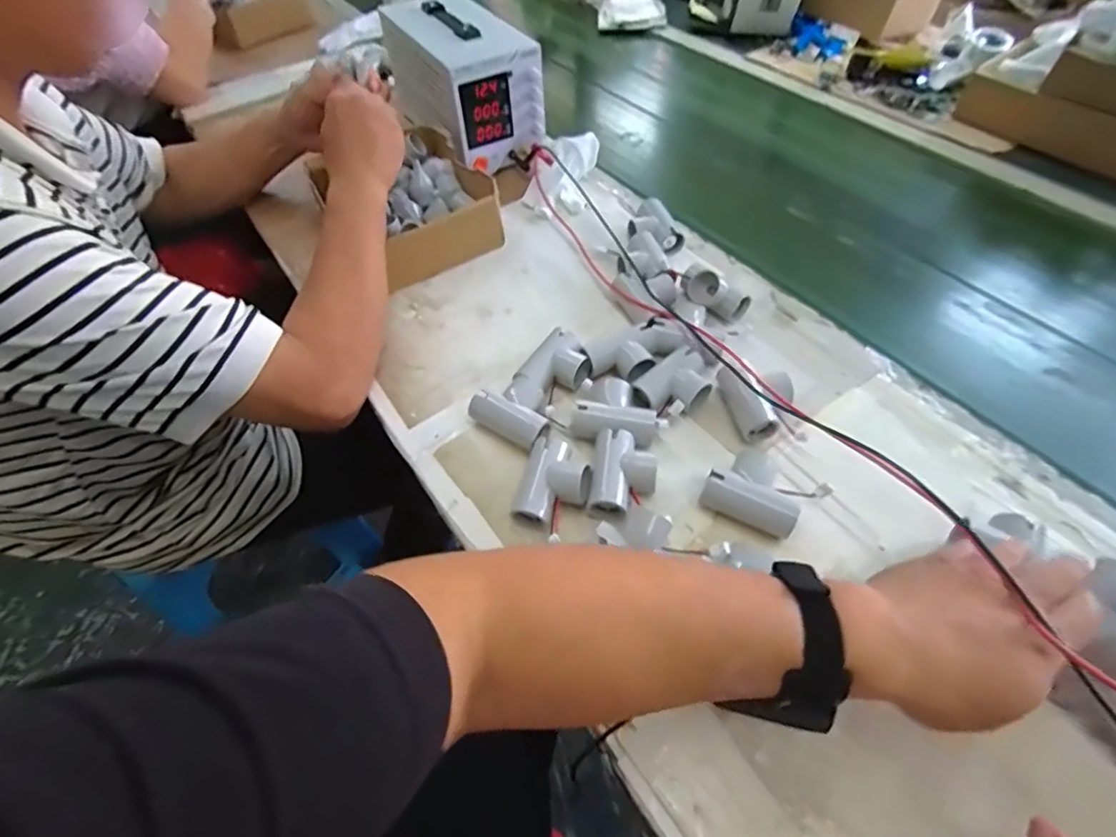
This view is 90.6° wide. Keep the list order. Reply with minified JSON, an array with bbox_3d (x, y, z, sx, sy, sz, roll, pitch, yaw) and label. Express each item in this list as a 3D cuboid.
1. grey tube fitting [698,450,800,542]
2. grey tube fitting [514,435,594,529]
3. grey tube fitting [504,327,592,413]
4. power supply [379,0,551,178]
[{"bbox_3d":[0.164,0.060,0.456,0.072,0.032,0.067,28,60,21],"label":"grey tube fitting"},{"bbox_3d":[-0.002,0.055,0.463,0.056,0.031,0.076,9,55,9],"label":"grey tube fitting"},{"bbox_3d":[-0.008,-0.043,0.537,0.056,0.032,0.093,28,60,21],"label":"grey tube fitting"},{"bbox_3d":[-0.136,-0.478,0.790,0.137,0.152,0.252,-29,57,-15],"label":"power supply"}]

